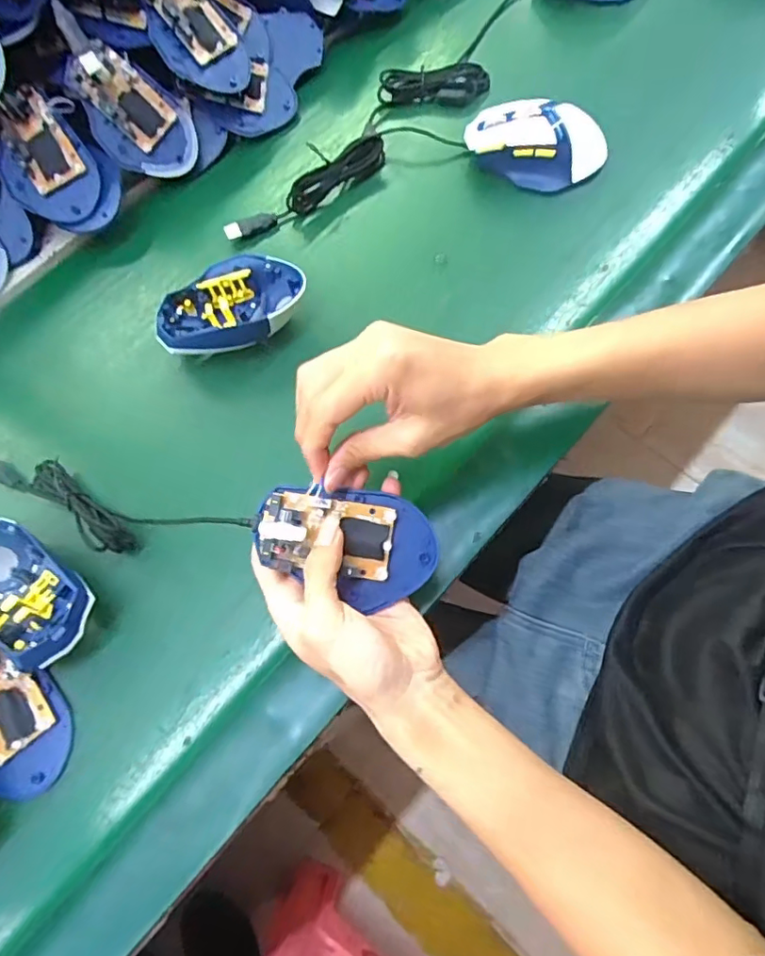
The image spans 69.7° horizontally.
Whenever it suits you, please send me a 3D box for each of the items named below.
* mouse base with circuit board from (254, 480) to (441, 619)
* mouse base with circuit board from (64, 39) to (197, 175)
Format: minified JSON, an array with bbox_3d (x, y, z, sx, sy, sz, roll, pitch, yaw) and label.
[{"bbox_3d":[-0.022,0.039,0.338,0.109,0.024,0.066,13,83,-4],"label":"mouse base with circuit board"},{"bbox_3d":[-0.214,-0.311,0.471,0.105,0.030,0.075,28,98,-30],"label":"mouse base with circuit board"}]

